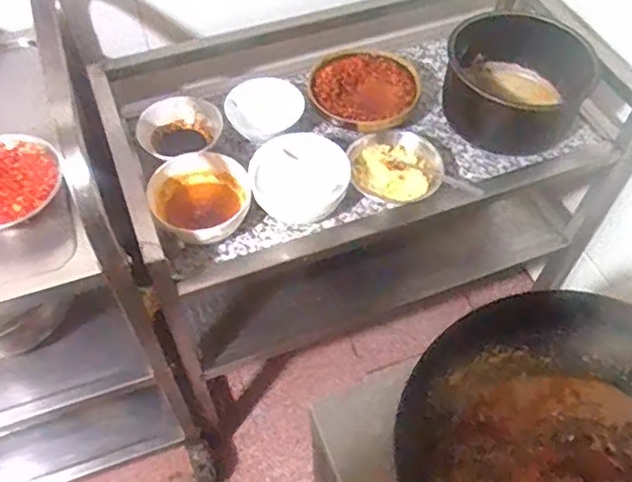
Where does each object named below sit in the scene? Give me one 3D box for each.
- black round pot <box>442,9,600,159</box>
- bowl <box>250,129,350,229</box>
[{"bbox_3d":[0.324,-0.263,1.040,0.213,0.130,0.206,0,55,0],"label":"black round pot"},{"bbox_3d":[-0.023,-0.097,0.933,0.141,0.076,0.126,7,55,5],"label":"bowl"}]

